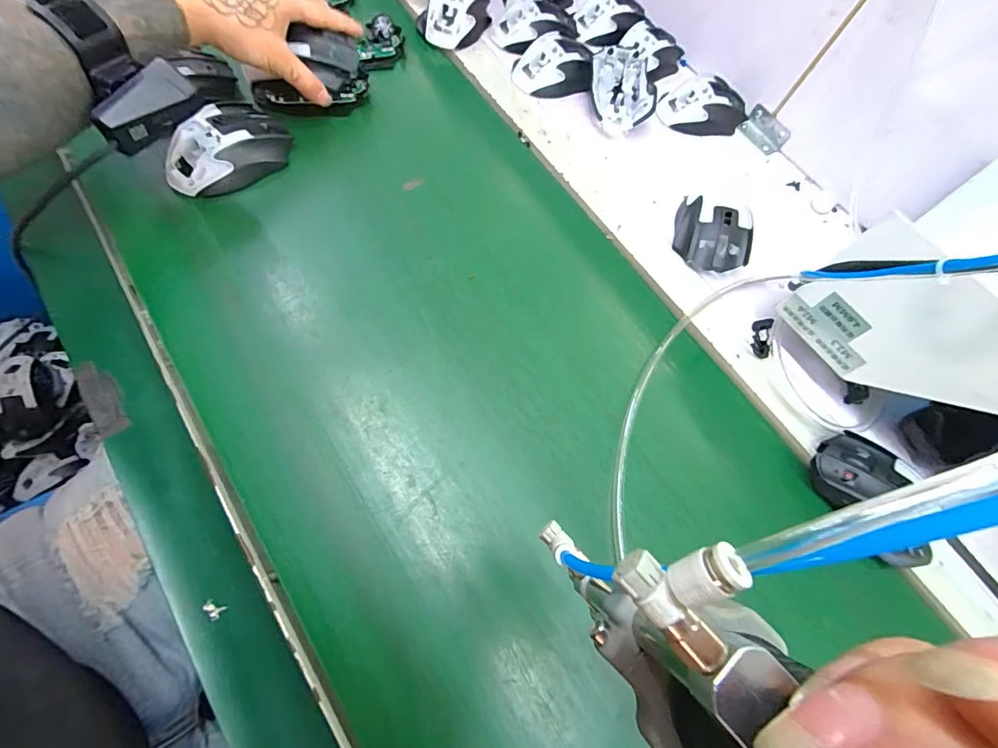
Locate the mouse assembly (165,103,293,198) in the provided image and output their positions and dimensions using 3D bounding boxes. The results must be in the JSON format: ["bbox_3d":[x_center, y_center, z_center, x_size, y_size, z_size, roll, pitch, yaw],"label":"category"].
[{"bbox_3d":[-0.250,-0.206,0.410,0.065,0.046,0.113,34,71,14],"label":"mouse assembly"}]

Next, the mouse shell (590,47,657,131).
[{"bbox_3d":[0.144,-0.339,0.525,0.067,0.032,0.100,-3,66,0],"label":"mouse shell"}]

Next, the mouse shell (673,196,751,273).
[{"bbox_3d":[0.219,-0.144,0.451,0.069,0.032,0.076,11,67,6],"label":"mouse shell"}]

